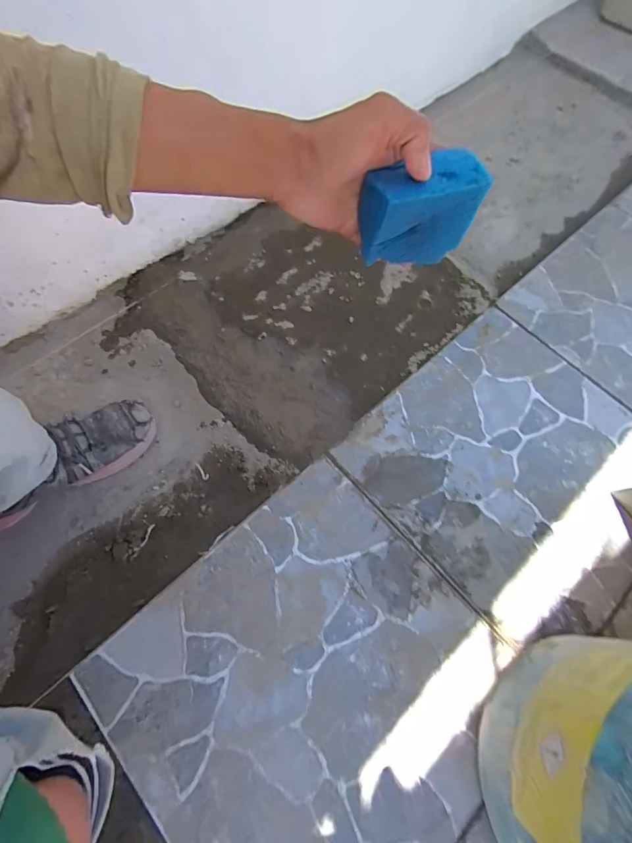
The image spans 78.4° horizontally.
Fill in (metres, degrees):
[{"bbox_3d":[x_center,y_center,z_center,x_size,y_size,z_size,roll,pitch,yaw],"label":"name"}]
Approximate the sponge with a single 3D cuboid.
[{"bbox_3d":[0.083,-0.173,0.320,0.090,0.073,0.039,-17,69,-10],"label":"sponge"}]

